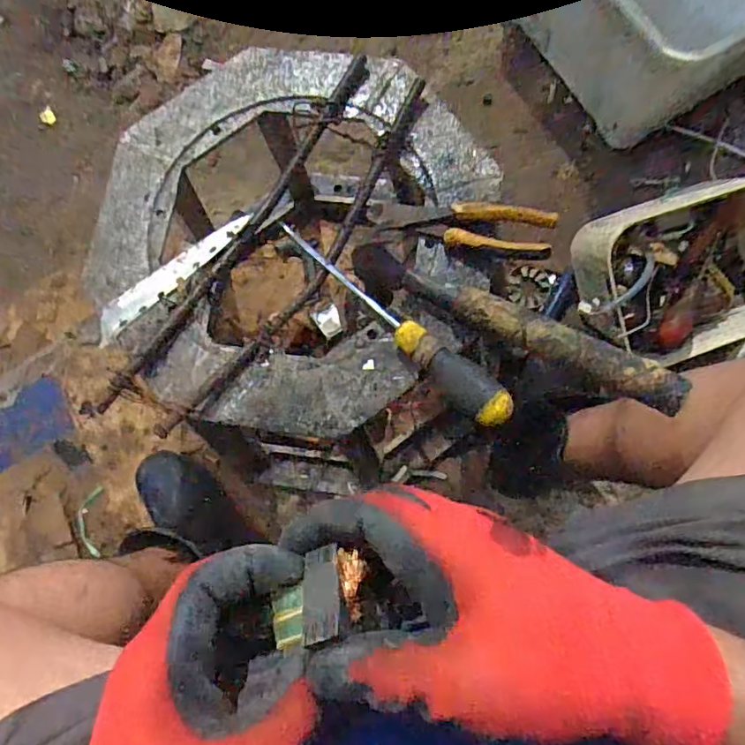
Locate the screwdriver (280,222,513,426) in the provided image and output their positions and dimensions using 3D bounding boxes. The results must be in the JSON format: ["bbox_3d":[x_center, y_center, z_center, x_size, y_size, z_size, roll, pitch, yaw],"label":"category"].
[{"bbox_3d":[0.006,-0.058,0.516,0.034,0.034,0.305,-43,65,-8],"label":"screwdriver"}]

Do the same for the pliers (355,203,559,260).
[{"bbox_3d":[0.075,-0.133,0.519,0.177,0.016,0.049,9,75,21],"label":"pliers"}]

